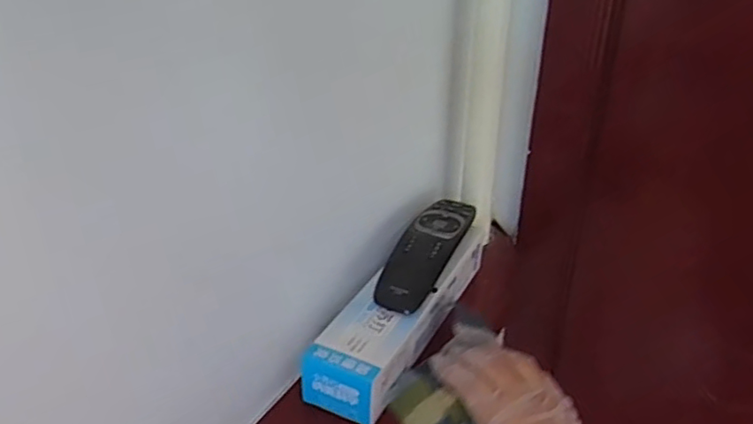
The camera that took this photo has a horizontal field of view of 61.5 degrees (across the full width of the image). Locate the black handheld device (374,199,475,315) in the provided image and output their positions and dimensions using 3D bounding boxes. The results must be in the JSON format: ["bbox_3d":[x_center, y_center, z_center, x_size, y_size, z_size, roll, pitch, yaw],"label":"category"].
[{"bbox_3d":[0.045,0.032,0.547,0.044,0.027,0.160,13,31,22],"label":"black handheld device"}]

